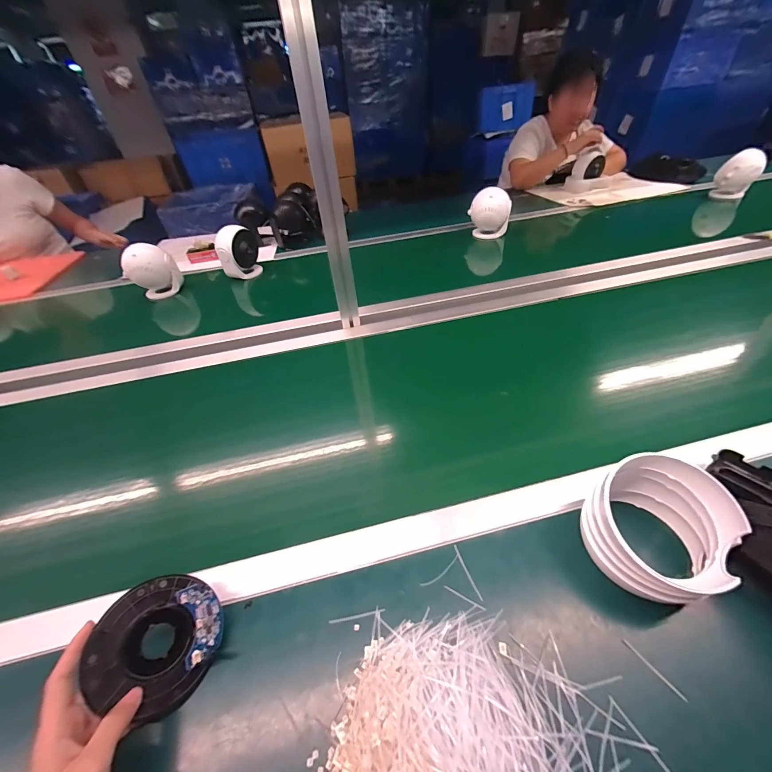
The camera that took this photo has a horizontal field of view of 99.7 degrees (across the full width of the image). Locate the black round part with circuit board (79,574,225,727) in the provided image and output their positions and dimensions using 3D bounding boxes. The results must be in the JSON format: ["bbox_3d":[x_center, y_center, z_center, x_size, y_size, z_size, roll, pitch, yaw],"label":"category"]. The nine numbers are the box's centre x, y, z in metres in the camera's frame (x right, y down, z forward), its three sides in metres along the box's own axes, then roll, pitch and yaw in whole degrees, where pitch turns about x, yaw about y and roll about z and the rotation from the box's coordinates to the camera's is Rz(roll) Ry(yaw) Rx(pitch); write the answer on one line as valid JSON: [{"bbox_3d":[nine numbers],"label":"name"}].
[{"bbox_3d":[-0.207,0.232,0.297,0.101,0.013,0.098,15,54,-21],"label":"black round part with circuit board"}]

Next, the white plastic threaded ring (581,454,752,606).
[{"bbox_3d":[0.267,0.142,0.321,0.103,0.089,0.111,-4,41,3],"label":"white plastic threaded ring"}]

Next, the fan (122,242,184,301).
[{"bbox_3d":[-0.637,-0.310,0.893,0.116,0.145,0.103,-31,49,-23],"label":"fan"}]

